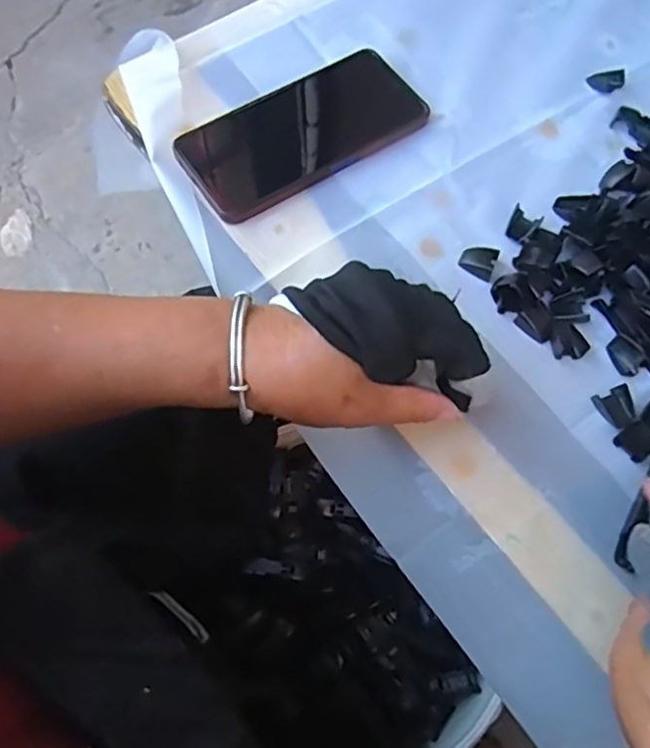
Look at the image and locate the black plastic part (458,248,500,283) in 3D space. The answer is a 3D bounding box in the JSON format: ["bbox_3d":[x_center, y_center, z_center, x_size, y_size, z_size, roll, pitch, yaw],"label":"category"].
[{"bbox_3d":[0.096,-0.071,0.415,0.022,0.004,0.023,20,67,7],"label":"black plastic part"}]

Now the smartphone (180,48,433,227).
[{"bbox_3d":[-0.014,-0.167,0.450,0.164,0.008,0.079,-30,70,-14],"label":"smartphone"}]

